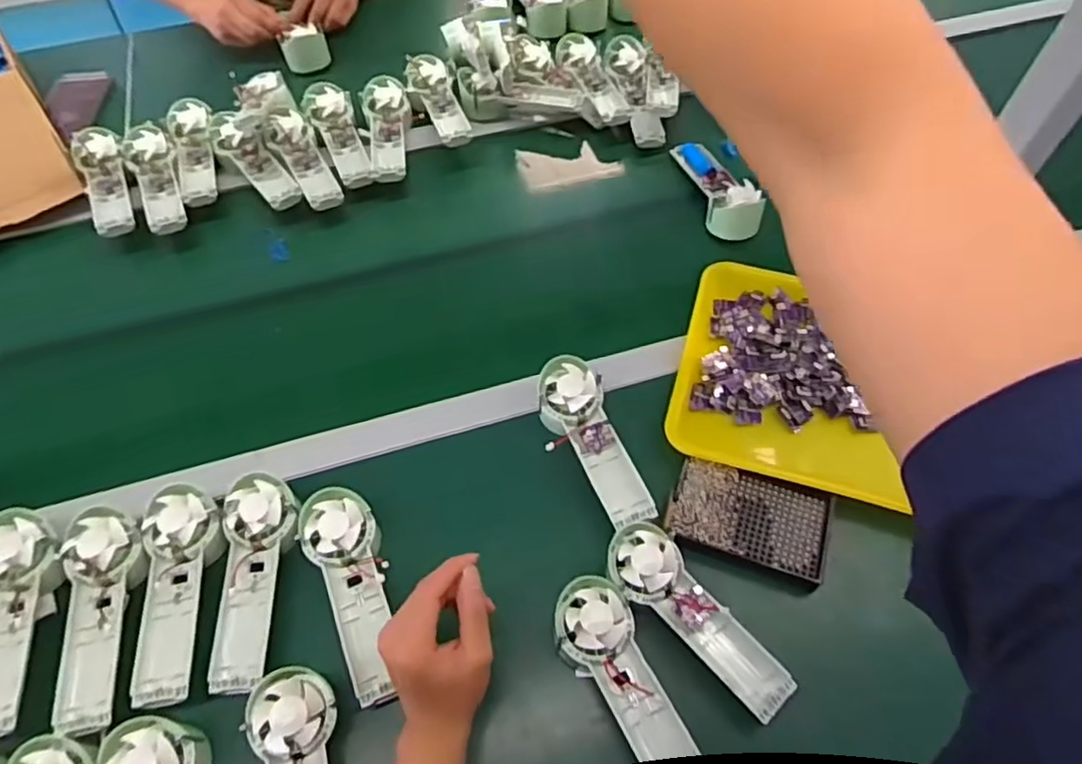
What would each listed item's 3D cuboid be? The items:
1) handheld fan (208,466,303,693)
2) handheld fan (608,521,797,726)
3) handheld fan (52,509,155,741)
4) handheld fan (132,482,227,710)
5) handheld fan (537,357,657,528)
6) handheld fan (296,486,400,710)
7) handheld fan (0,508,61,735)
[{"bbox_3d":[-0.240,0.163,0.560,0.066,0.036,0.173,-7,58,-4],"label":"handheld fan"},{"bbox_3d":[0.126,0.192,0.540,0.058,0.032,0.177,-35,63,-19],"label":"handheld fan"},{"bbox_3d":[-0.362,0.187,0.539,0.068,0.032,0.172,-17,59,-10],"label":"handheld fan"},{"bbox_3d":[-0.303,0.170,0.551,0.064,0.027,0.176,-12,58,-7],"label":"handheld fan"},{"bbox_3d":[0.046,0.054,0.624,0.064,0.031,0.175,-17,59,-10],"label":"handheld fan"},{"bbox_3d":[-0.159,0.176,0.557,0.064,0.028,0.179,-16,71,-9],"label":"handheld fan"},{"bbox_3d":[-0.441,0.195,0.542,0.060,0.034,0.176,-8,58,-4],"label":"handheld fan"}]

